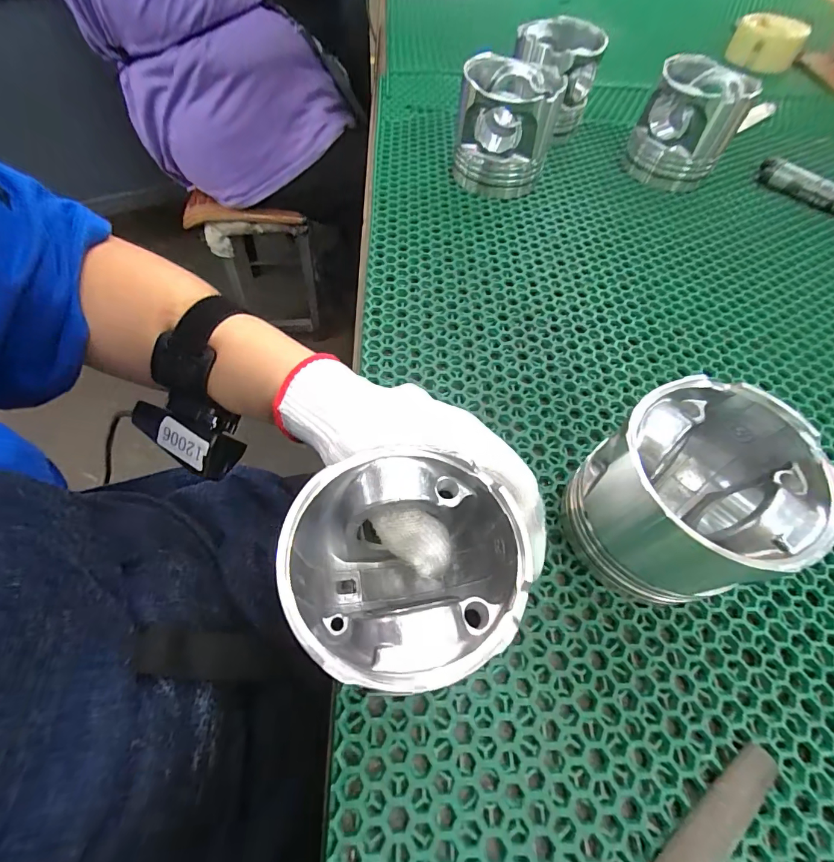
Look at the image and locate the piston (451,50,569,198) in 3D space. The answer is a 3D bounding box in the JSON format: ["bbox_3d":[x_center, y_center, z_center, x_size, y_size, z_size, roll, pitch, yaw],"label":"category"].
[{"bbox_3d":[0.087,-0.304,0.425,0.092,0.087,0.093,8,59,2],"label":"piston"}]

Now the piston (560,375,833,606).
[{"bbox_3d":[0.140,0.035,0.224,0.091,0.088,0.084,1,59,-2],"label":"piston"}]

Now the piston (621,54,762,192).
[{"bbox_3d":[0.291,-0.330,0.456,0.093,0.091,0.092,27,62,13],"label":"piston"}]

